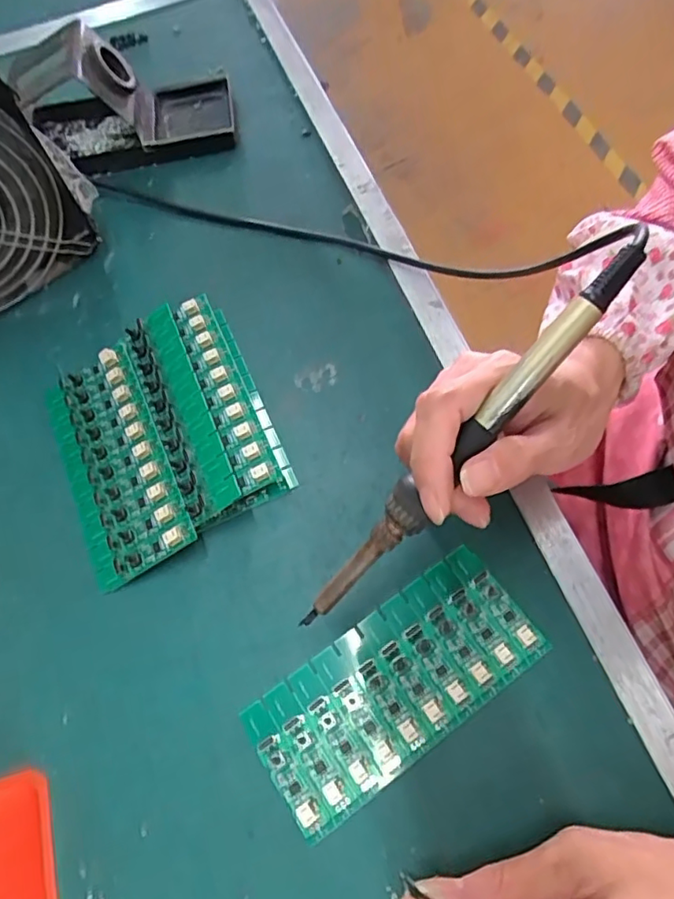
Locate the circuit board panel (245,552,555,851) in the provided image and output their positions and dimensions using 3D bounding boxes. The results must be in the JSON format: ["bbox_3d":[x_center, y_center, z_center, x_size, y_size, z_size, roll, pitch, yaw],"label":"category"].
[{"bbox_3d":[0.027,0.109,0.273,0.138,0.005,0.063,-34,64,-10],"label":"circuit board panel"}]

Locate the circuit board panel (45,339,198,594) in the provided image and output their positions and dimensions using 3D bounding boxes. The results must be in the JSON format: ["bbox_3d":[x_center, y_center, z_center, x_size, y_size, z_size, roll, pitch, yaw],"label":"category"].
[{"bbox_3d":[-0.128,0.005,0.328,0.061,0.007,0.138,-31,65,6],"label":"circuit board panel"}]

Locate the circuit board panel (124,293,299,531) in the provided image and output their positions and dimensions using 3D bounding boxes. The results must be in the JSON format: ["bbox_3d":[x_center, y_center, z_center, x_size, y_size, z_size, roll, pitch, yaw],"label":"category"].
[{"bbox_3d":[-0.076,-0.028,0.335,0.060,0.024,0.140,-24,64,-7],"label":"circuit board panel"}]

